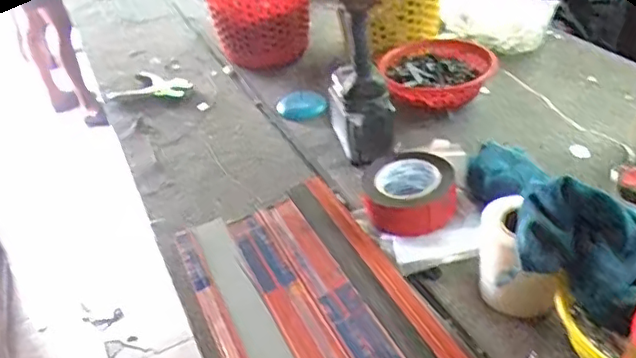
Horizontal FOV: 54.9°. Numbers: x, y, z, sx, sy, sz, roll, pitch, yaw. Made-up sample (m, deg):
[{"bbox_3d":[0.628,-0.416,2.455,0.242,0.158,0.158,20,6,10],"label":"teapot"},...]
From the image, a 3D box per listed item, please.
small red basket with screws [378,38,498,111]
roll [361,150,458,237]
[{"bbox_3d":[0.207,-0.185,1.078,0.197,0.052,0.193,-8,36,1],"label":"small red basket with screws"},{"bbox_3d":[0.120,0.013,0.813,0.117,0.047,0.111,-6,36,4],"label":"roll"}]

